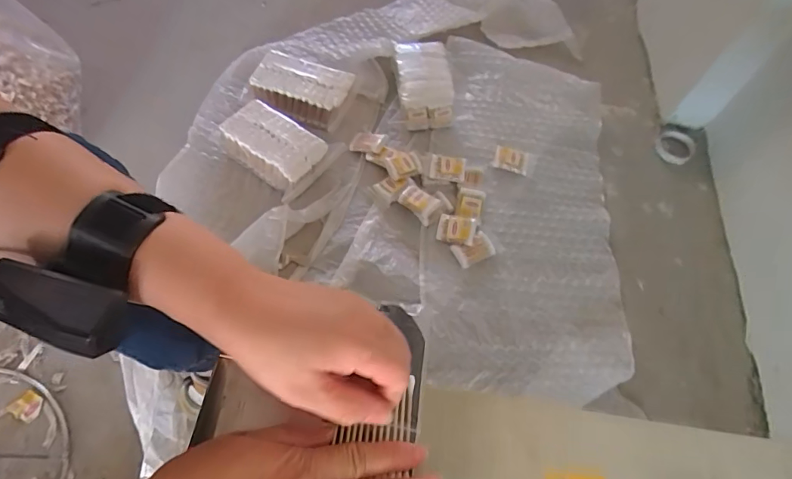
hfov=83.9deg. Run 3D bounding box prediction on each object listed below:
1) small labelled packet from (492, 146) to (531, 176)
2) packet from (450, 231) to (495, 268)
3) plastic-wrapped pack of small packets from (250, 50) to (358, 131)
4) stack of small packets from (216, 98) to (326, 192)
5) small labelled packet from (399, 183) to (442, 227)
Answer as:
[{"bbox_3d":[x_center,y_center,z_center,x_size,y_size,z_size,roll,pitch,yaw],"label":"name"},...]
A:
[{"bbox_3d":[0.251,-0.174,0.959,0.074,0.029,0.066,19,63,5],"label":"small labelled packet"},{"bbox_3d":[0.153,0.019,0.866,0.072,0.023,0.050,-21,66,-15],"label":"packet"},{"bbox_3d":[-0.212,-0.338,0.997,0.212,0.068,0.140,22,63,7],"label":"plastic-wrapped pack of small packets"},{"bbox_3d":[-0.254,-0.195,0.917,0.211,0.066,0.122,37,66,14],"label":"stack of small packets"},{"bbox_3d":[0.045,-0.077,0.896,0.080,0.020,0.056,32,65,12],"label":"small labelled packet"}]

